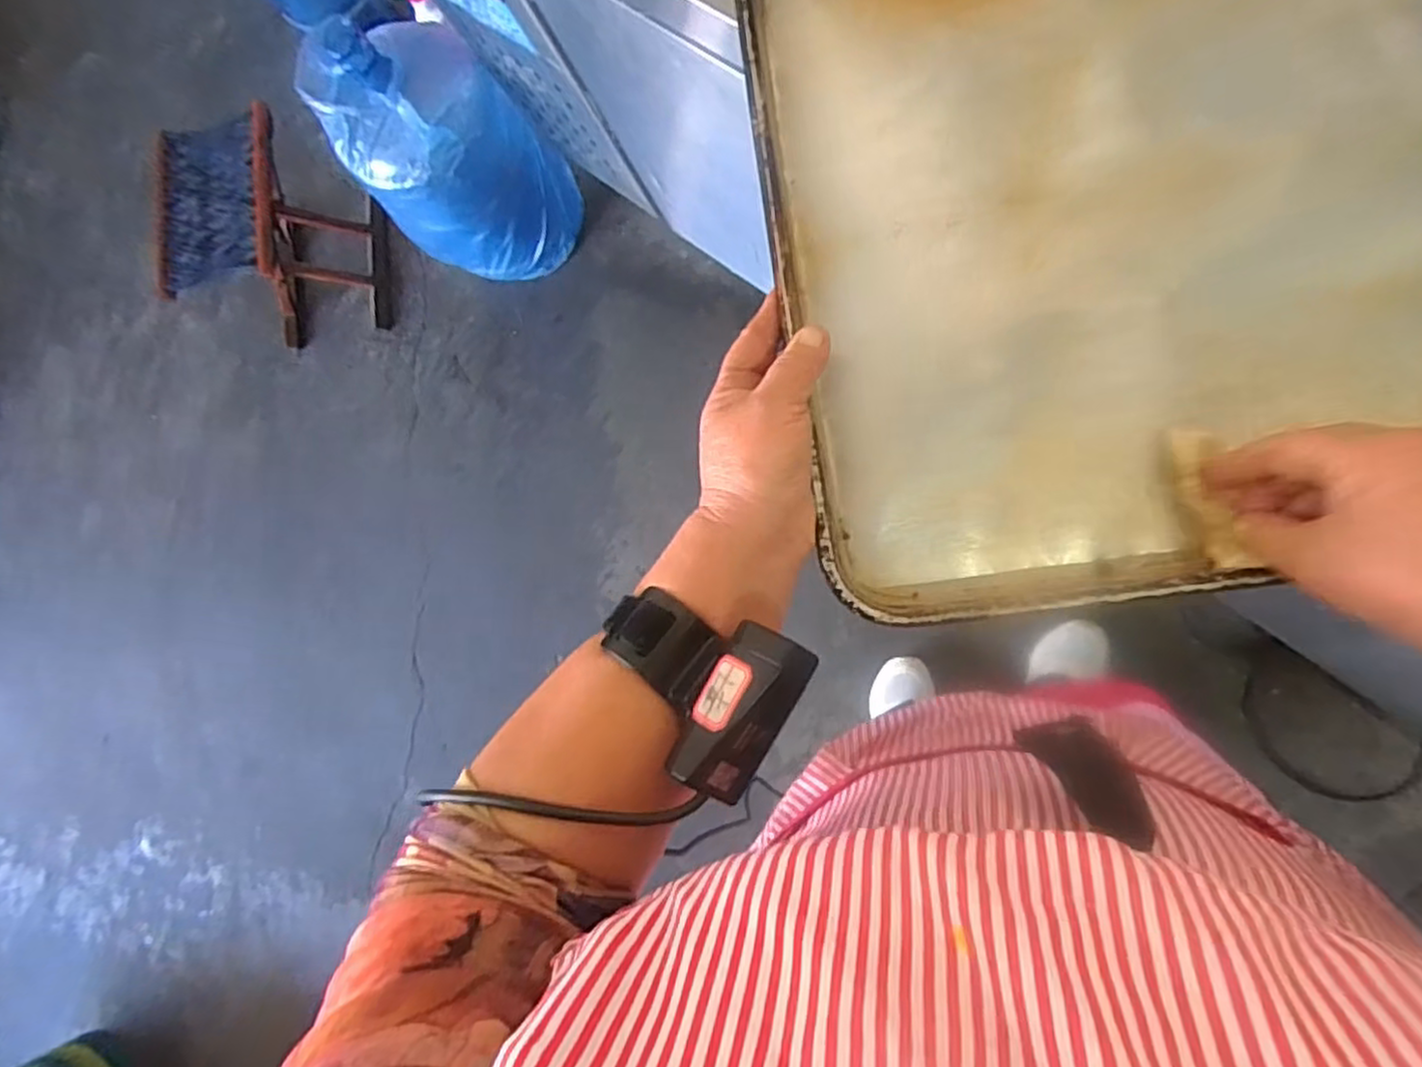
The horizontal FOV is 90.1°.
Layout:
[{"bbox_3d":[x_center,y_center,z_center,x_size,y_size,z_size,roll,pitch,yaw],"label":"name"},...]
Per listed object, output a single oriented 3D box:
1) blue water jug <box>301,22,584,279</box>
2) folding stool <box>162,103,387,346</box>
[{"bbox_3d":[-0.443,-0.658,1.246,0.289,0.450,0.271,-1,86,13],"label":"blue water jug"},{"bbox_3d":[-0.861,-0.589,1.420,0.302,0.298,0.312,-2,86,13],"label":"folding stool"}]

